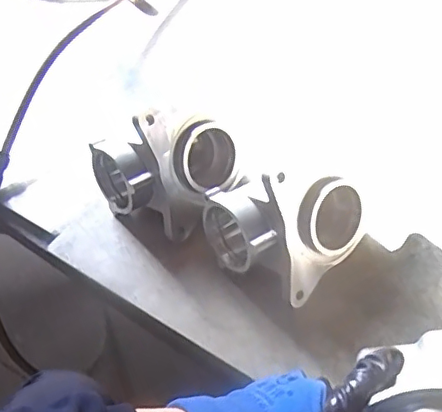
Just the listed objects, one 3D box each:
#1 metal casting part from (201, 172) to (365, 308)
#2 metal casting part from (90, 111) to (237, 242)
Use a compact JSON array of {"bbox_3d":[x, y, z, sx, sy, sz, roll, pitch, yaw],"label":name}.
[{"bbox_3d":[0.061,0.028,0.532,0.154,0.110,0.095,-2,53,2],"label":"metal casting part"},{"bbox_3d":[-0.049,-0.034,0.586,0.146,0.120,0.111,-20,55,-11],"label":"metal casting part"}]

